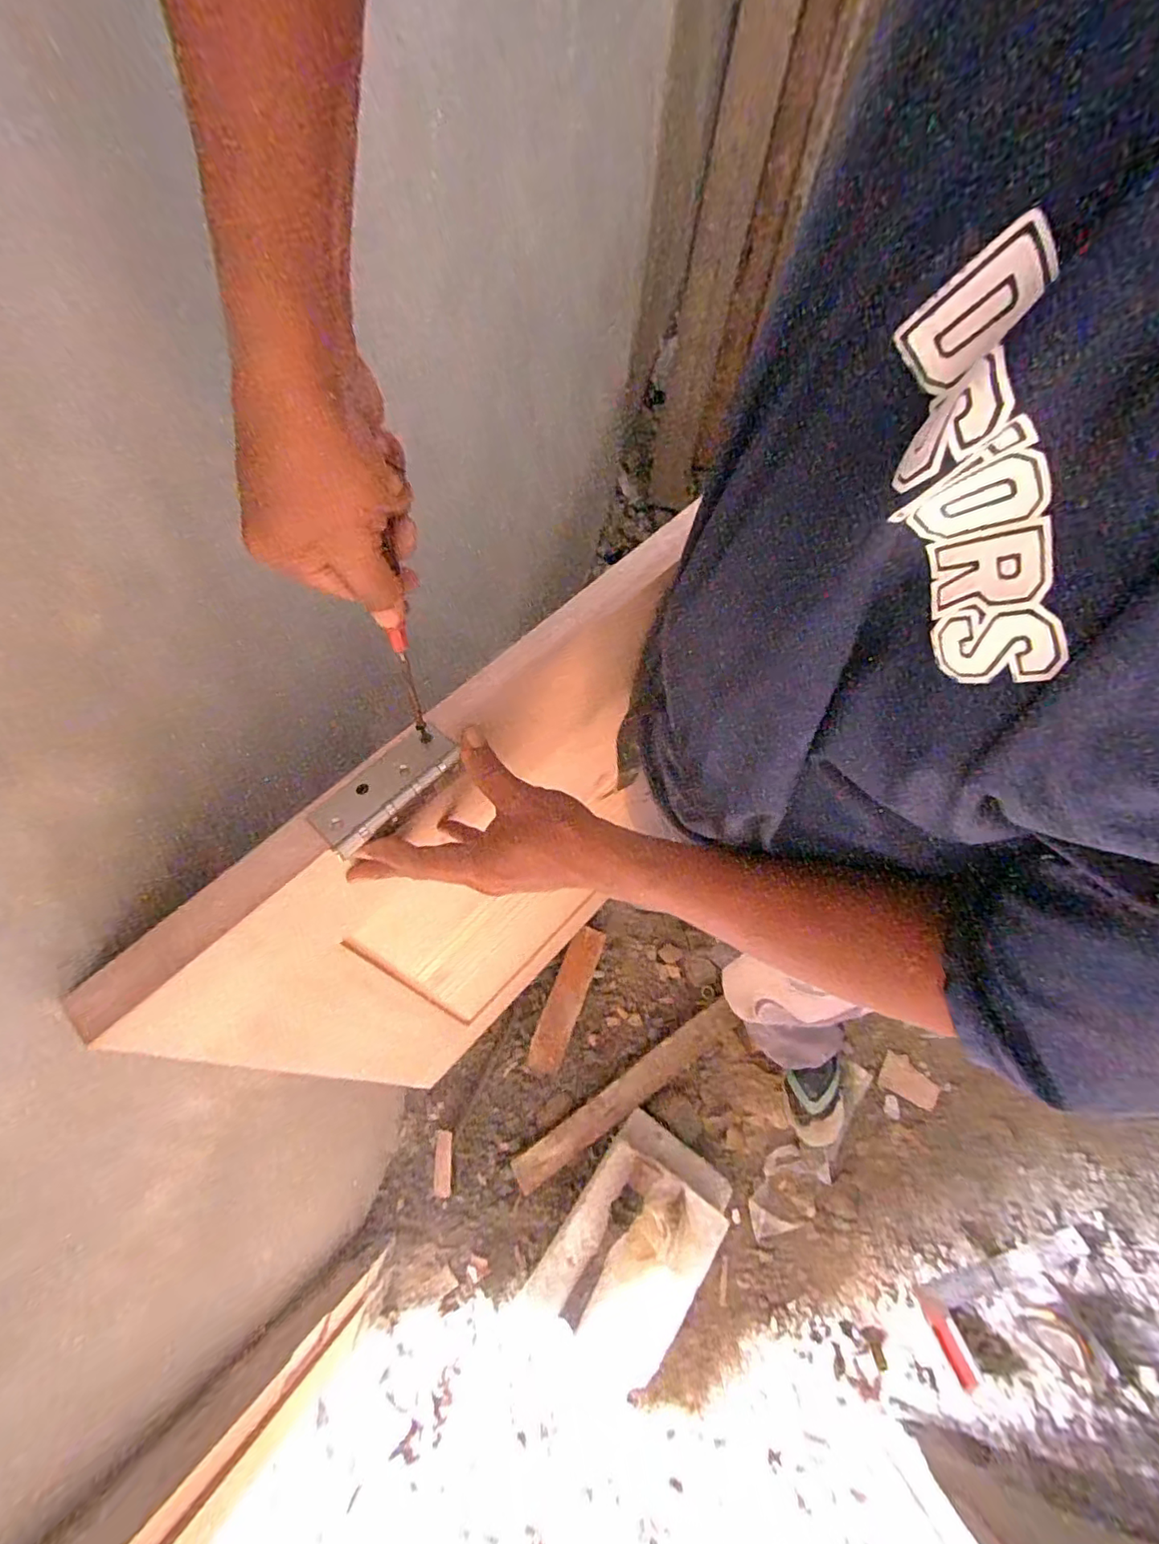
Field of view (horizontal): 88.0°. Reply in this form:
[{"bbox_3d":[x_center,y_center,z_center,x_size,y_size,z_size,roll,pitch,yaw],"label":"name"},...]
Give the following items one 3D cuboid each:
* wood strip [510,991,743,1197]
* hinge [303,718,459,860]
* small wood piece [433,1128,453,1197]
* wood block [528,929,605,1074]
[{"bbox_3d":[0.097,0.593,1.120,0.490,0.027,0.062,-33,71,-11],"label":"wood strip"},{"bbox_3d":[-0.127,0.008,0.393,0.045,0.011,0.100,39,67,14],"label":"hinge"},{"bbox_3d":[-0.242,0.697,1.071,0.030,0.006,0.099,3,51,-10],"label":"small wood piece"},{"bbox_3d":[-0.023,0.445,1.189,0.063,0.015,0.280,20,70,9],"label":"wood block"}]

